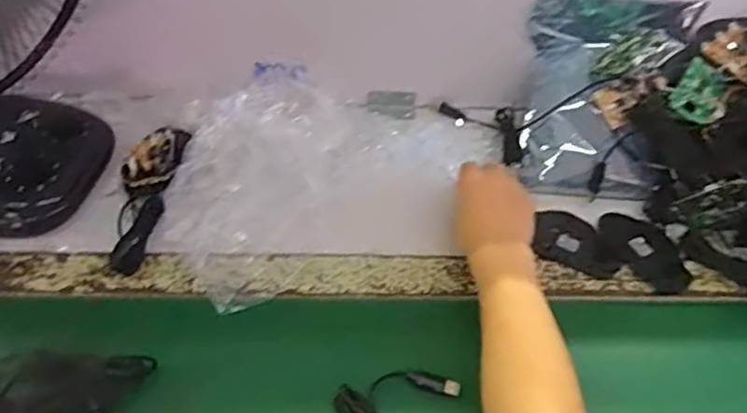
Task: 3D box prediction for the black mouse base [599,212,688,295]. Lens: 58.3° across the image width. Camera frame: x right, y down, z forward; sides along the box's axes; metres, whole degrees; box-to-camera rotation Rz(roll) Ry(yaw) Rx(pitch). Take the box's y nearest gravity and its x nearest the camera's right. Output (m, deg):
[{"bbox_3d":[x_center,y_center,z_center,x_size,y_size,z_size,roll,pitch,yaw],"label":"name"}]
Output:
[{"bbox_3d":[0.277,0.043,0.683,0.059,0.012,0.105,-19,55,-20],"label":"black mouse base"}]

